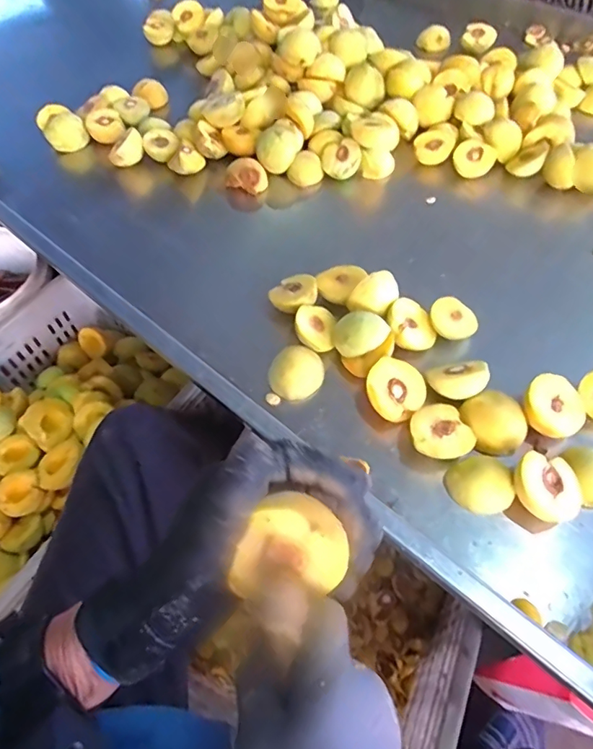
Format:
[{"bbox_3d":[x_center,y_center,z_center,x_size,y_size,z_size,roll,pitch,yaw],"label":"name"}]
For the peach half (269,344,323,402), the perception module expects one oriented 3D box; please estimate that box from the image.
[{"bbox_3d":[0.000,-0.004,0.563,0.059,0.033,0.058,-4,56,0],"label":"peach half"}]

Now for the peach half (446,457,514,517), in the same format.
[{"bbox_3d":[0.181,0.109,0.484,0.055,0.027,0.056,-1,56,2],"label":"peach half"}]

